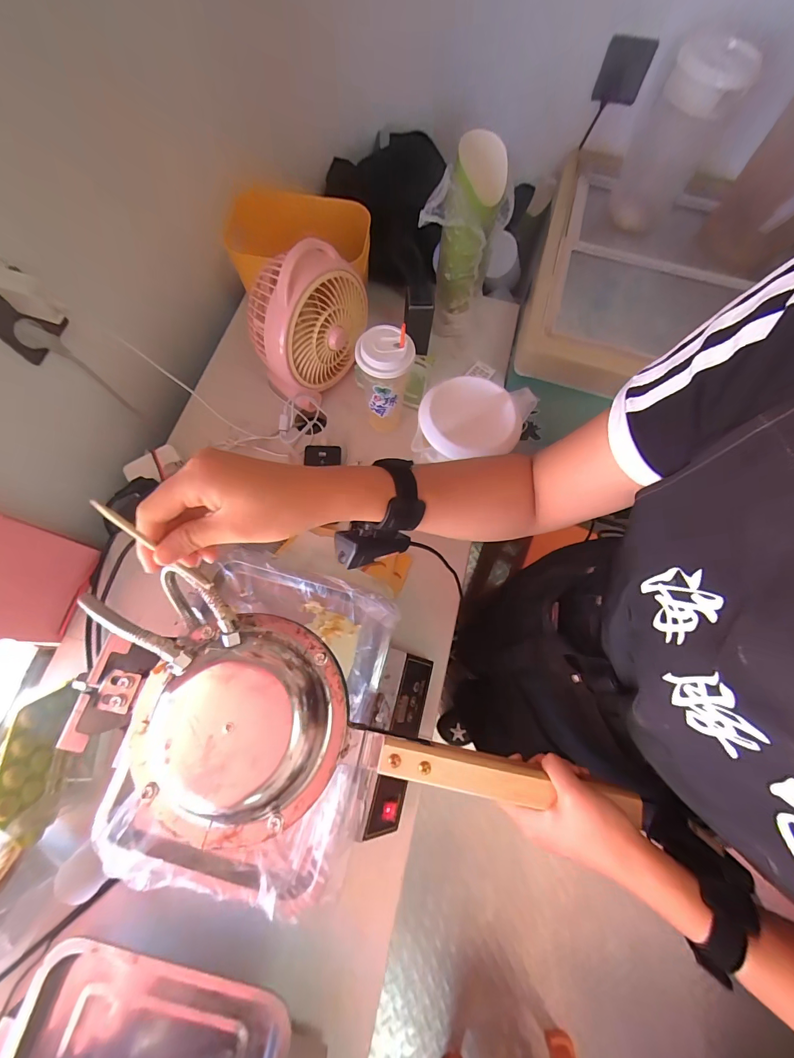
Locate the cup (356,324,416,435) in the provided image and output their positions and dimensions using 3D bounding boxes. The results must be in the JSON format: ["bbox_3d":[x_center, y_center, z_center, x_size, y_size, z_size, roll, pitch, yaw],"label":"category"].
[{"bbox_3d":[-0.018,-0.252,0.646,0.095,0.199,0.092,1,72,-2],"label":"cup"}]

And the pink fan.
[{"bbox_3d":[-0.146,-0.354,0.657,0.117,0.228,0.215,35,74,9],"label":"pink fan"}]

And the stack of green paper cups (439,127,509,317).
[{"bbox_3d":[0.116,-0.498,0.651,0.100,0.254,0.095,12,72,2],"label":"stack of green paper cups"}]

